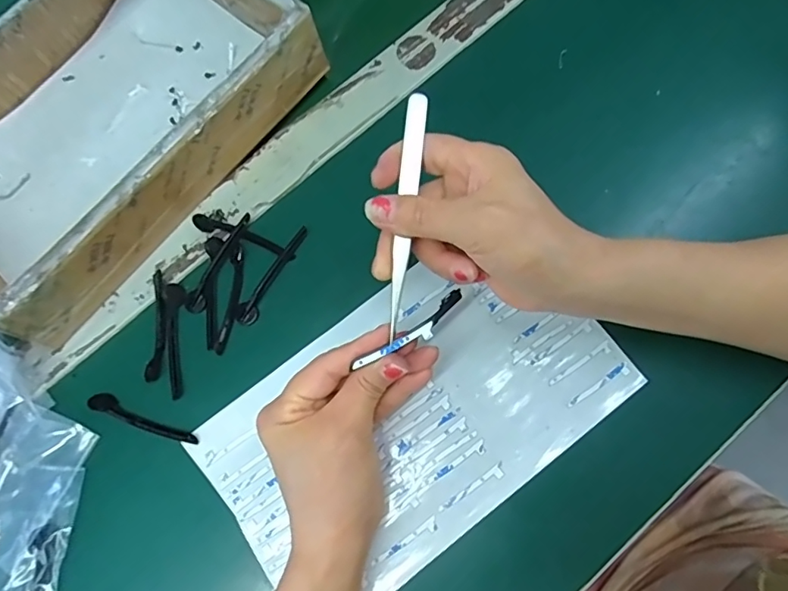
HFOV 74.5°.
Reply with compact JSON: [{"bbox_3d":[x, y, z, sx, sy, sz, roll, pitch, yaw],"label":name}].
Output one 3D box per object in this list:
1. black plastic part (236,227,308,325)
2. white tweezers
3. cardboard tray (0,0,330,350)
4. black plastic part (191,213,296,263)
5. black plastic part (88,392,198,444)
[{"bbox_3d":[-0.078,-0.013,0.341,0.014,0.004,0.074,33,80,13],"label":"black plastic part"},{"bbox_3d":[0.006,-0.041,0.262,0.010,0.004,0.124,6,87,2],"label":"white tweezers"},{"bbox_3d":[-0.201,-0.127,0.350,0.178,0.046,0.268,38,81,14],"label":"cardboard tray"},{"bbox_3d":[-0.100,-0.040,0.347,0.072,0.006,0.011,19,77,10],"label":"black plastic part"},{"bbox_3d":[-0.154,0.076,0.318,0.072,0.004,0.011,19,77,10],"label":"black plastic part"}]

